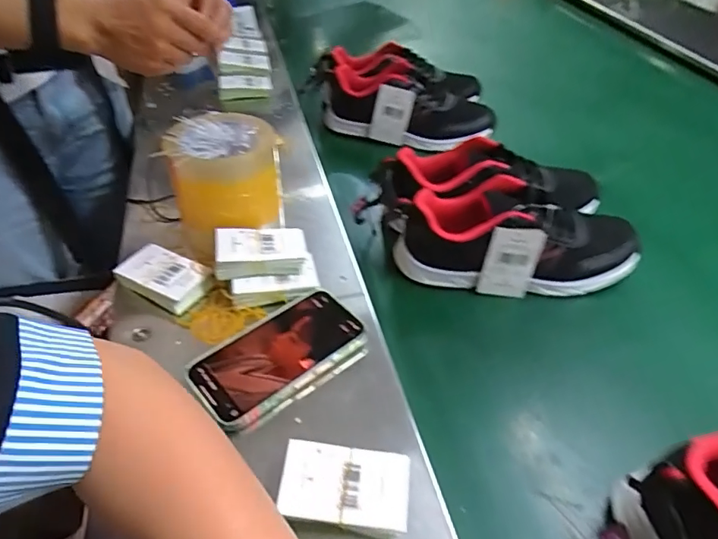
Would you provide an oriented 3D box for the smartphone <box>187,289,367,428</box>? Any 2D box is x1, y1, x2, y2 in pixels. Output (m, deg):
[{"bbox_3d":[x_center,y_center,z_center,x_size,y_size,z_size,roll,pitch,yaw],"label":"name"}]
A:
[{"bbox_3d":[-0.070,0.073,0.438,0.147,0.014,0.077,-30,51,-28],"label":"smartphone"}]

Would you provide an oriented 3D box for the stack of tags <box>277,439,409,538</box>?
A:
[{"bbox_3d":[-0.009,0.150,0.342,0.083,0.029,0.051,3,43,3],"label":"stack of tags"}]

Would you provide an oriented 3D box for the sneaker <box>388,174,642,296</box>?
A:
[{"bbox_3d":[0.162,-0.035,0.531,0.253,0.087,0.088,5,43,4],"label":"sneaker"}]

